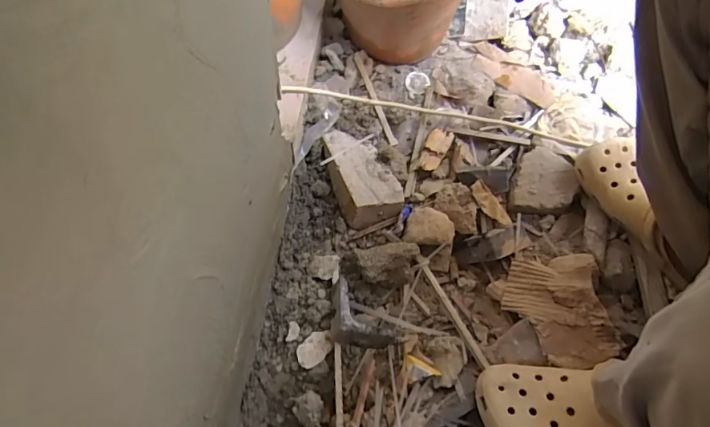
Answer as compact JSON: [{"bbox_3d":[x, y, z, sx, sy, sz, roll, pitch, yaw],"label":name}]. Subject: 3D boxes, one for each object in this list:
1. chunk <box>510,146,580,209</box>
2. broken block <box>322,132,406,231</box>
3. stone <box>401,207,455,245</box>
[{"bbox_3d":[0.261,-0.049,0.635,0.079,0.027,0.091,12,65,3],"label":"chunk"},{"bbox_3d":[0.007,-0.063,0.636,0.083,0.042,0.159,-16,67,-10],"label":"broken block"},{"bbox_3d":[0.098,0.016,0.611,0.067,0.025,0.048,0,65,-2],"label":"stone"}]

